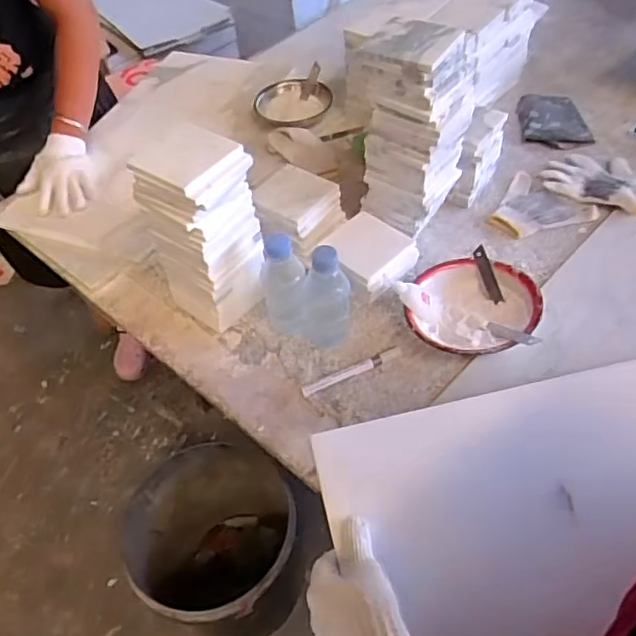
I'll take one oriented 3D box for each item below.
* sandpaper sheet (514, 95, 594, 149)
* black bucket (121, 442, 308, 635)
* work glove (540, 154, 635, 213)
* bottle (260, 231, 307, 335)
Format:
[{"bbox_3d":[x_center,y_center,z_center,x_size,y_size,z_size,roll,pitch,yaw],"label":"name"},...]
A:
[{"bbox_3d":[0.426,-0.367,1.117,0.115,0.009,0.155,-7,51,2],"label":"sandpaper sheet"},{"bbox_3d":[-0.197,0.499,1.305,0.345,0.385,0.329,-4,52,5],"label":"black bucket"},{"bbox_3d":[0.463,-0.231,1.002,0.167,0.020,0.132,19,57,21],"label":"work glove"},{"bbox_3d":[-0.050,-0.051,0.824,0.053,0.151,0.073,-19,52,-8],"label":"bottle"}]

